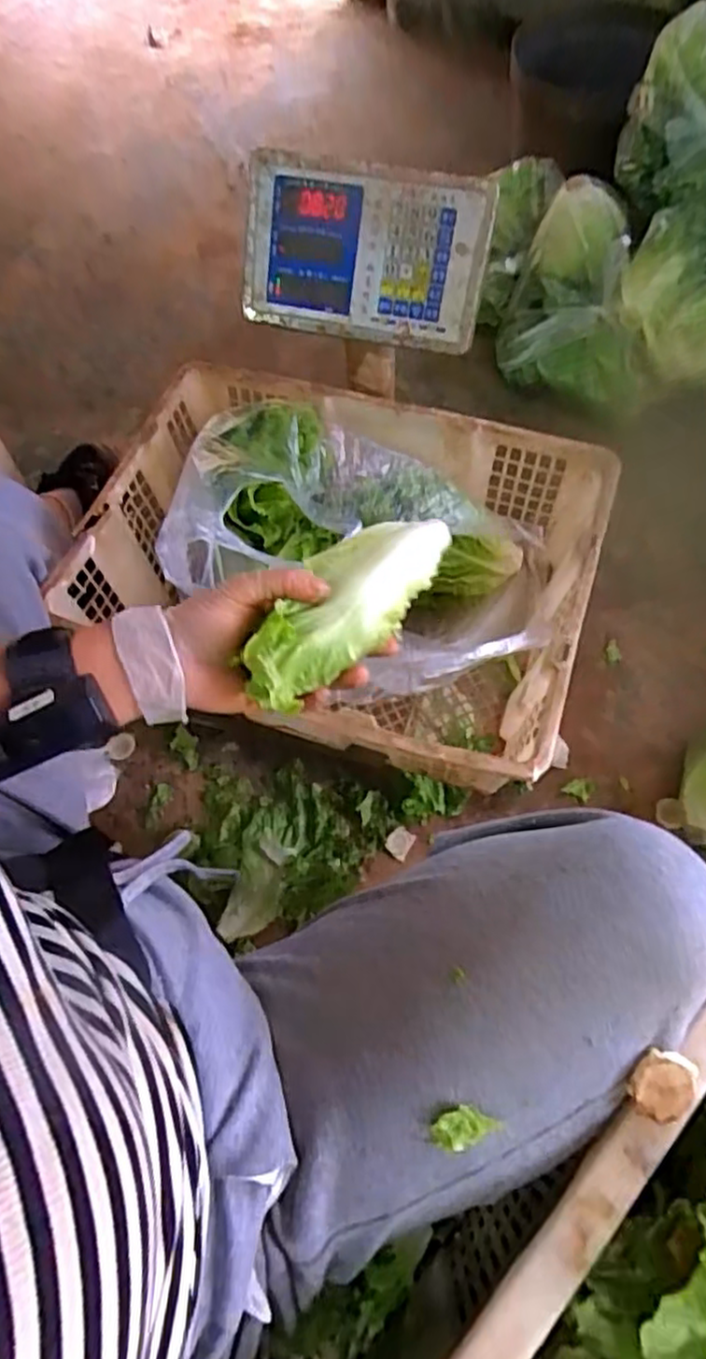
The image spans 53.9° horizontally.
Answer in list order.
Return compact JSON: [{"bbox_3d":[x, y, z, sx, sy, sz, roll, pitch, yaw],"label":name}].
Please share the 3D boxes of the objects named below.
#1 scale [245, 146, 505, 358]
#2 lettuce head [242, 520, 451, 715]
[{"bbox_3d":[0.015,-0.428,0.705,0.238,0.146,0.060,12,29,9],"label":"scale"},{"bbox_3d":[-0.001,-0.053,0.428,0.062,0.048,0.169,35,62,18],"label":"lettuce head"}]

